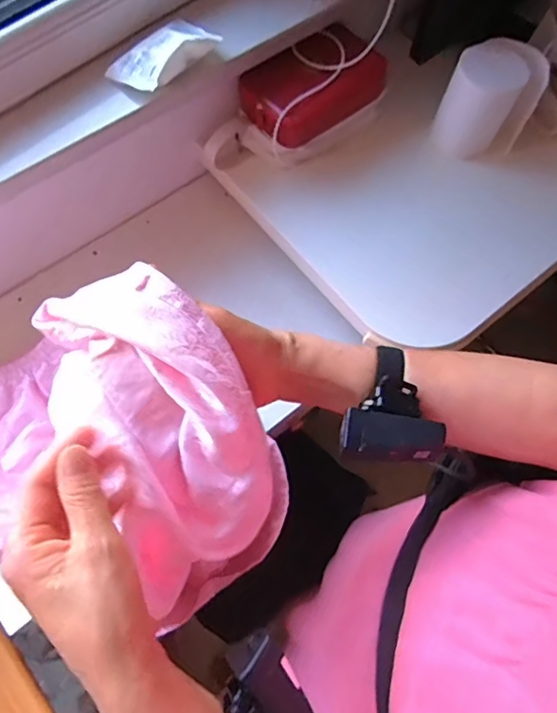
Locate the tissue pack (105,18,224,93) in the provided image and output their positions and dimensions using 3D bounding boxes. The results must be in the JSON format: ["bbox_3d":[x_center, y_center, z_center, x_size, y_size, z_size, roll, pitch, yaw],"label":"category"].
[{"bbox_3d":[-0.142,-0.374,0.652,0.081,0.030,0.123,36,71,11],"label":"tissue pack"}]

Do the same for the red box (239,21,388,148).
[{"bbox_3d":[0.050,-0.391,0.757,0.202,0.067,0.117,-37,75,-15],"label":"red box"}]

